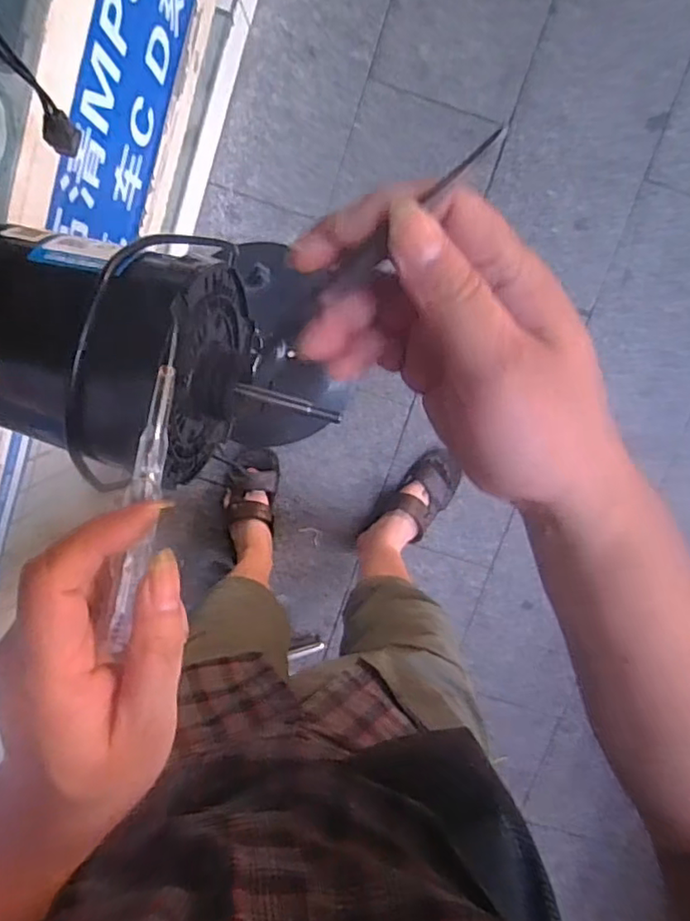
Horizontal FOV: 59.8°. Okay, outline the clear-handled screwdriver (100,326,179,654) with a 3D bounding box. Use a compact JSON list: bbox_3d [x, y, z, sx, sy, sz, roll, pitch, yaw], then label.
[{"bbox_3d":[-0.082,0.010,0.246,0.012,0.008,0.129,8,78,-4],"label":"clear-handled screwdriver"}]

